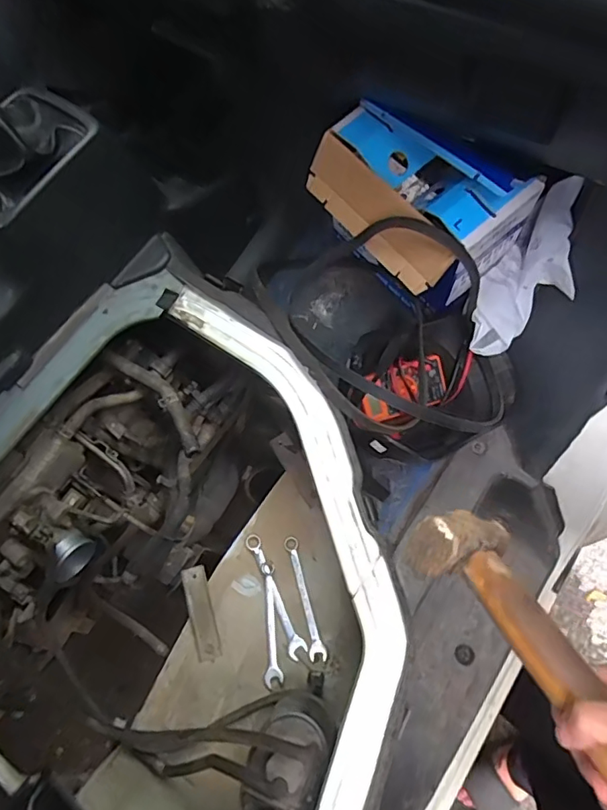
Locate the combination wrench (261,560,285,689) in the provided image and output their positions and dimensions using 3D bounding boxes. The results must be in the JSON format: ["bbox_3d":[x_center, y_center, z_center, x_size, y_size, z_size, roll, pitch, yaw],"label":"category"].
[{"bbox_3d":[-0.046,0.304,0.730,0.024,0.005,0.160,-6,69,0],"label":"combination wrench"}]

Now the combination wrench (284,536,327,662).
[{"bbox_3d":[0.001,0.271,0.735,0.022,0.006,0.166,-15,70,-3],"label":"combination wrench"}]

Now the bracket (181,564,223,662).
[{"bbox_3d":[-0.143,0.289,0.725,0.032,0.011,0.123,-16,70,-4],"label":"bracket"}]

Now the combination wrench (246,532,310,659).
[{"bbox_3d":[-0.042,0.270,0.743,0.026,0.004,0.176,-25,70,-7],"label":"combination wrench"}]

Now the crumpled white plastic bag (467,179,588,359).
[{"bbox_3d":[0.313,-0.178,0.713,0.107,0.079,0.274,36,75,14],"label":"crumpled white plastic bag"}]

